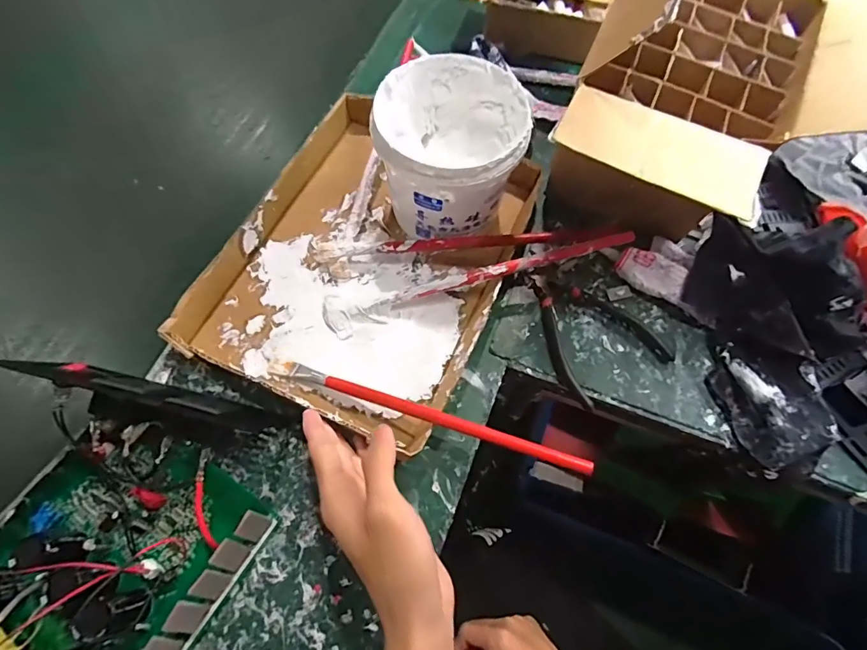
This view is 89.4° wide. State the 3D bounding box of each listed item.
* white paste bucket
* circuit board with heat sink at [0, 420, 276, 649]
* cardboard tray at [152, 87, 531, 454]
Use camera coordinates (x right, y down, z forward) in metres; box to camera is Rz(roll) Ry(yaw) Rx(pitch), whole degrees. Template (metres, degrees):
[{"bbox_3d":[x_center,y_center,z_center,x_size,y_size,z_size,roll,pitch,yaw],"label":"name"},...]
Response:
[{"bbox_3d":[0.016,-0.145,0.391,0.113,0.114,0.120,0,68,1],"label":"white paste bucket"},{"bbox_3d":[-0.275,0.217,0.272,0.176,0.071,0.336,31,72,13],"label":"circuit board with heat sink"},{"bbox_3d":[-0.054,-0.064,0.402,0.231,0.040,0.297,24,70,11],"label":"cardboard tray"}]

